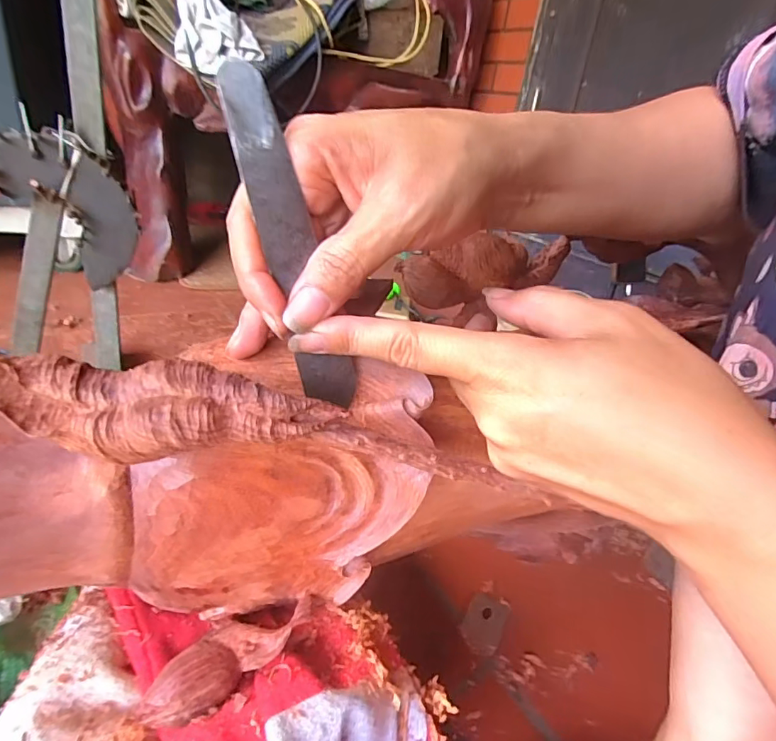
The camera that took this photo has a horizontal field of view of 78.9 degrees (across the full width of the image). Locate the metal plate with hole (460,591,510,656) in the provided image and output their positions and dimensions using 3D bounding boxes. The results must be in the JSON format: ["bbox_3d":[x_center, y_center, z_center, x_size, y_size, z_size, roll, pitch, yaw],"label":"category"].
[{"bbox_3d":[0.088,0.228,0.428,0.034,0.006,0.055,21,36,22],"label":"metal plate with hole"}]

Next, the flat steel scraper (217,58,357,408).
[{"bbox_3d":[-0.035,-0.045,0.178,0.022,0.125,0.004,-20,19,-21],"label":"flat steel scraper"}]

